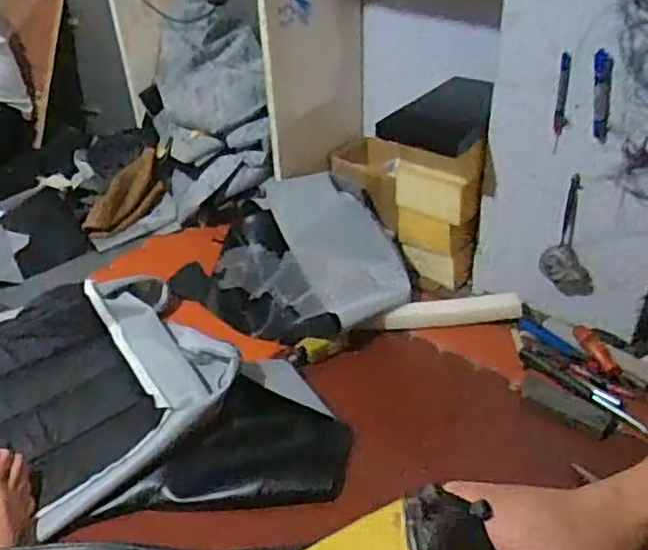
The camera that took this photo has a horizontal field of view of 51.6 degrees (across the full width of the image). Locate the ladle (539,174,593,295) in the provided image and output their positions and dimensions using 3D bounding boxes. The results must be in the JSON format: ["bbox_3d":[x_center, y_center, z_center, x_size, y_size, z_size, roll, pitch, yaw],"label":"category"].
[{"bbox_3d":[0.449,-0.058,1.202,0.099,0.194,0.054,13,38,19],"label":"ladle"}]

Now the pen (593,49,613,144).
[{"bbox_3d":[0.450,-0.288,1.083,0.022,0.143,0.024,-8,17,-8],"label":"pen"}]

